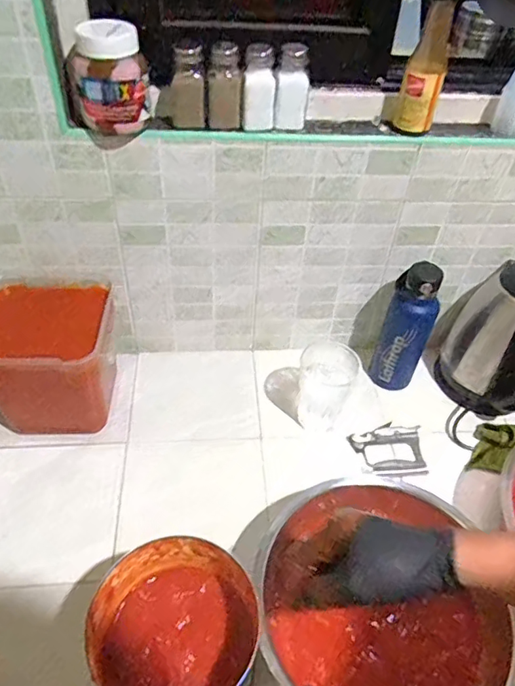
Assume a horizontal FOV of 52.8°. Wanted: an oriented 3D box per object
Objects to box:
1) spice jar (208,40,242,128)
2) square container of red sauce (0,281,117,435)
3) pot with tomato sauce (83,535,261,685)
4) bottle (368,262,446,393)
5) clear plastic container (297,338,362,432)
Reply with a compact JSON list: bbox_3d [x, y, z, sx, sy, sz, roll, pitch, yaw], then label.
[{"bbox_3d":[-0.039,-0.310,0.625,0.038,0.083,0.036,1,46,-4],"label":"spice jar"},{"bbox_3d":[-0.296,0.022,0.764,0.184,0.172,0.178,-5,48,-8],"label":"square container of red sauce"},{"bbox_3d":[-0.081,0.308,0.532,0.160,0.133,0.158,2,47,-2],"label":"pot with tomato sauce"},{"bbox_3d":[0.230,-0.021,0.800,0.070,0.210,0.063,21,49,15],"label":"bottle"},{"bbox_3d":[0.110,0.065,0.795,0.085,0.111,0.083,2,47,-2],"label":"clear plastic container"}]

